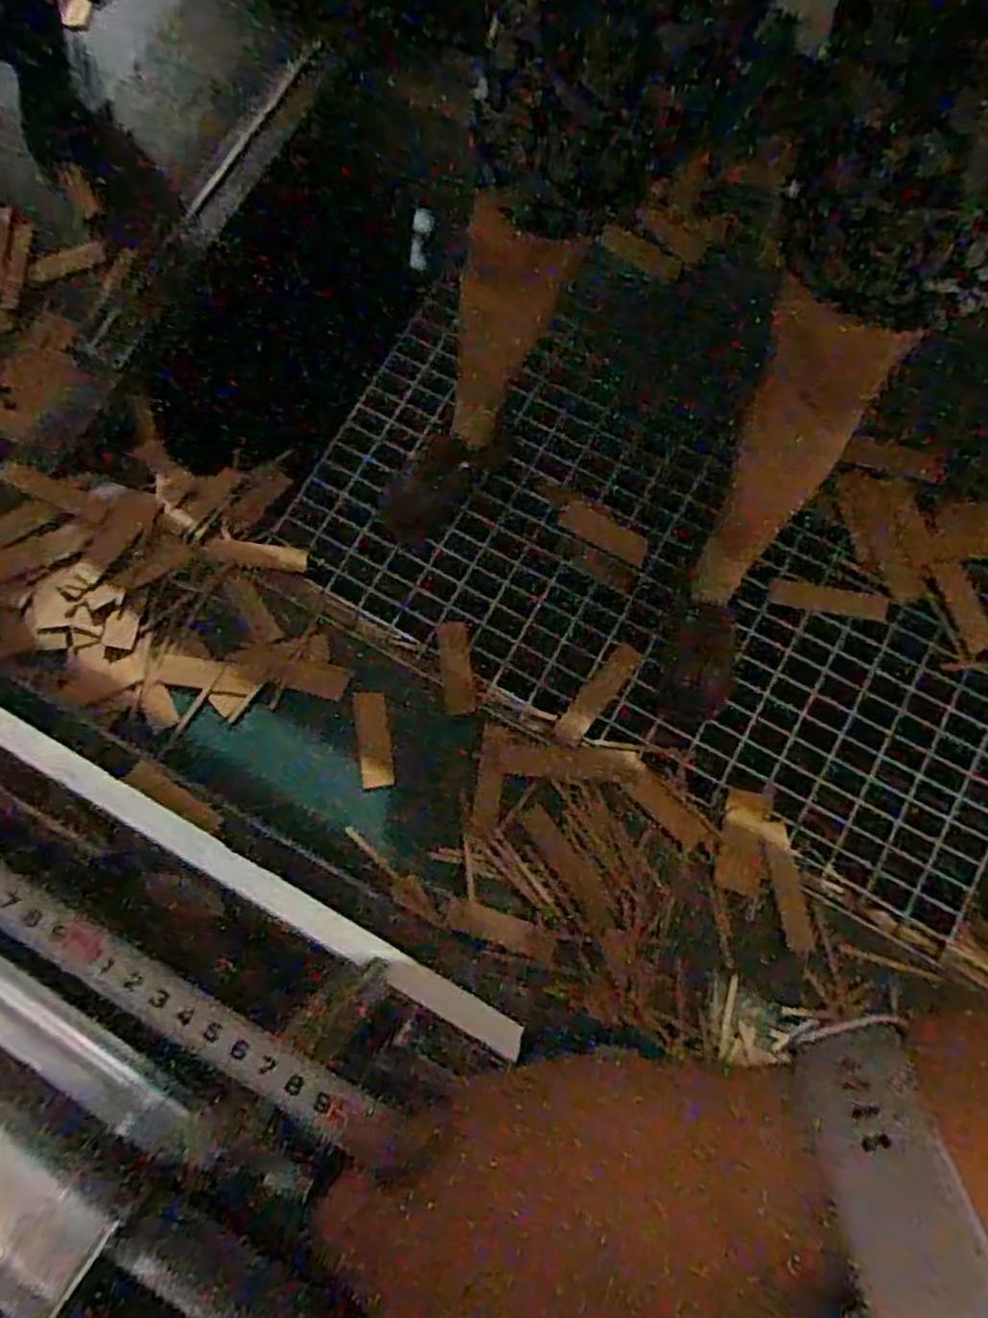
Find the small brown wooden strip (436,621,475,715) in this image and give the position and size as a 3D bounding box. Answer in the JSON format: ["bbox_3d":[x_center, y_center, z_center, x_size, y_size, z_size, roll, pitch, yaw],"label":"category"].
[{"bbox_3d":[-0.057,0.012,1.086,0.043,0.004,0.136,-7,76,-1],"label":"small brown wooden strip"}]

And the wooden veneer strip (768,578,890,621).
[{"bbox_3d":[0.470,-0.084,1.049,0.157,0.009,0.036,11,89,9],"label":"wooden veneer strip"}]

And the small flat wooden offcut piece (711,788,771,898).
[{"bbox_3d":[0.332,0.244,0.994,0.059,0.015,0.132,13,82,7],"label":"small flat wooden offcut piece"}]

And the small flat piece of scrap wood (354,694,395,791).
[{"bbox_3d":[-0.172,0.113,1.057,0.045,0.005,0.137,-7,72,-6],"label":"small flat piece of scrap wood"}]

